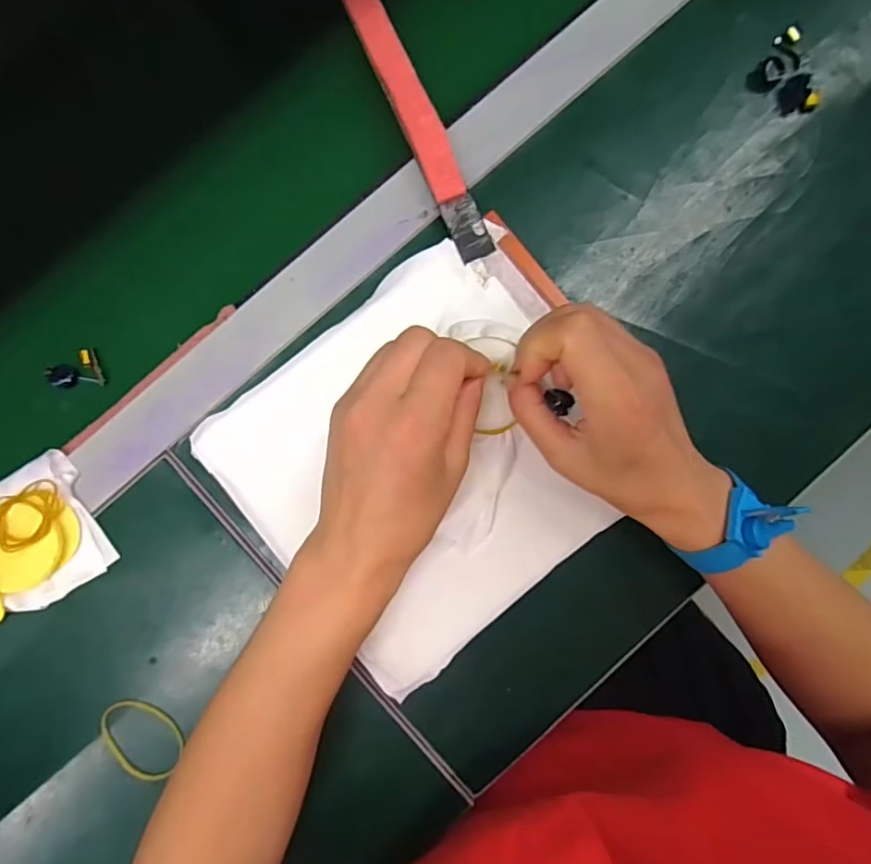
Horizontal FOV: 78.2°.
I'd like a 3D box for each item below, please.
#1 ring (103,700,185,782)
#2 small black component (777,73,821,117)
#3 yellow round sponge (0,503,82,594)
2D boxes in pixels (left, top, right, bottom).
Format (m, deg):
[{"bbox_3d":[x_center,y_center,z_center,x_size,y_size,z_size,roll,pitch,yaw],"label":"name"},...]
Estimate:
[{"bbox_3d":[-0.189,0.197,0.345,0.057,0.005,0.035,38,56,1],"label":"ring"},{"bbox_3d":[0.241,-0.224,0.357,0.022,0.011,0.023,0,88,0],"label":"small black component"},{"bbox_3d":[-0.258,0.069,0.338,0.059,0.008,0.052,-41,97,-13],"label":"yellow round sponge"}]

